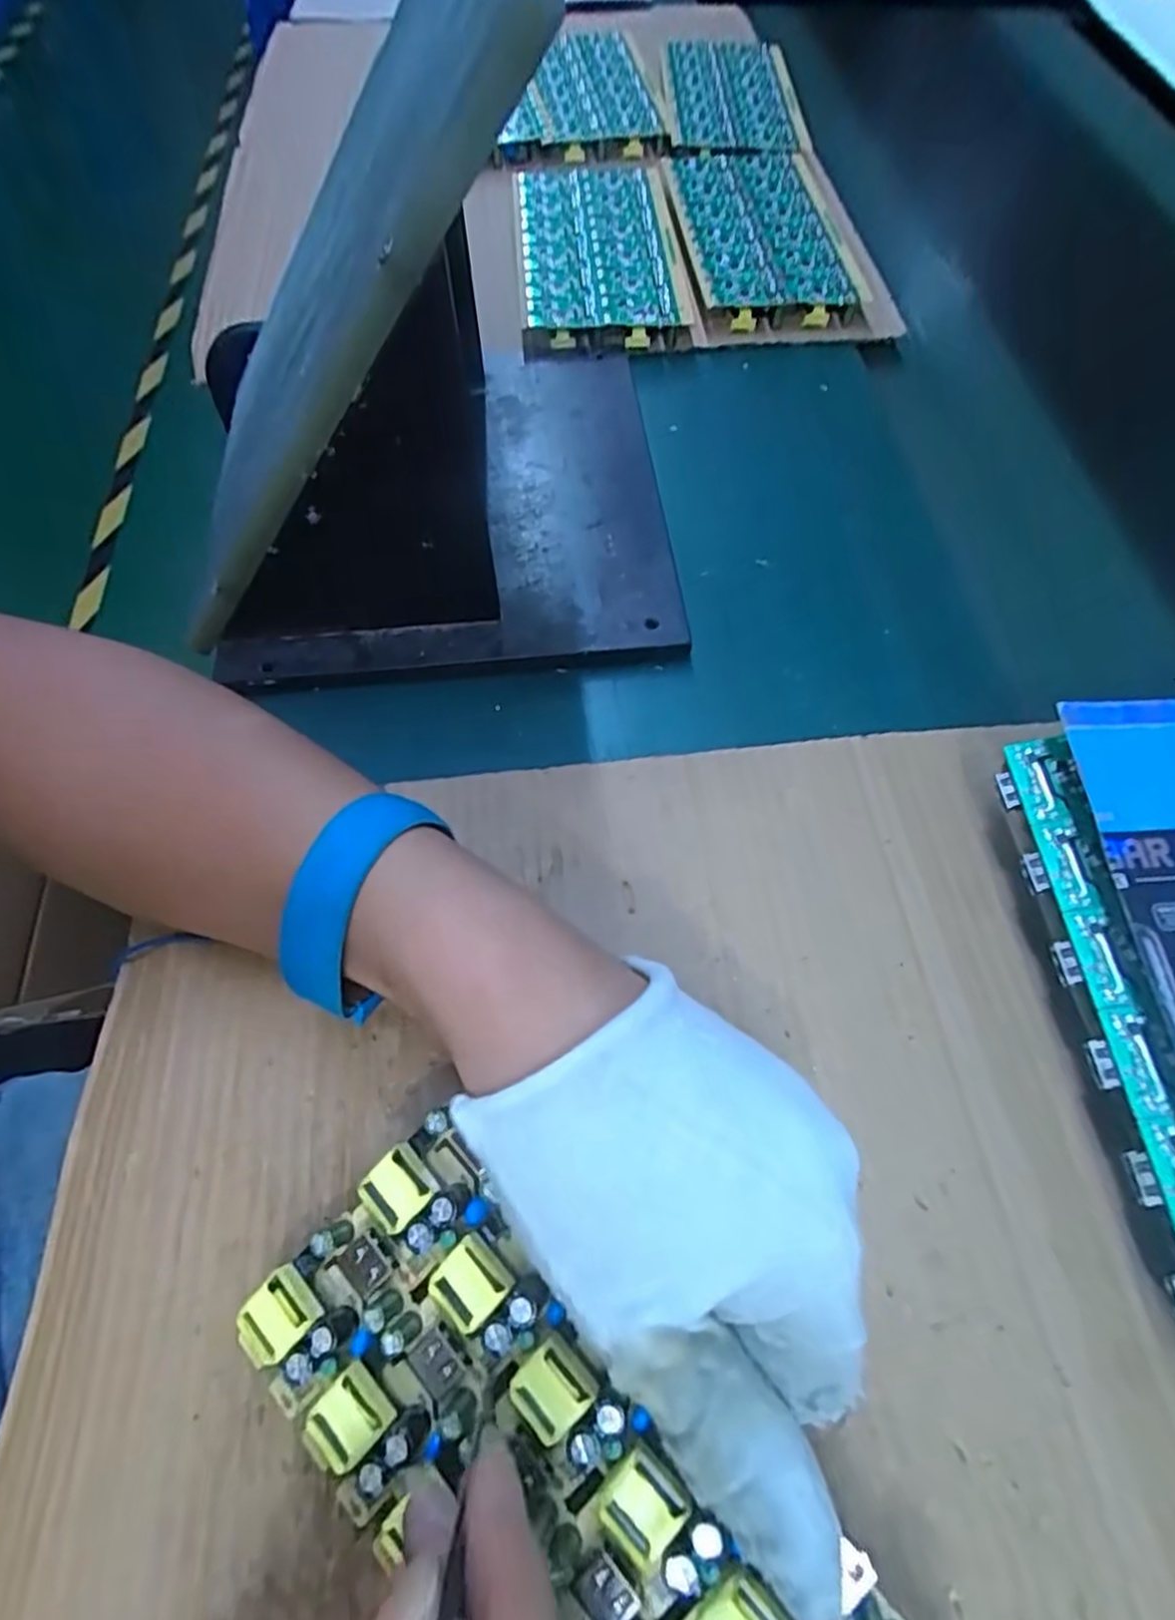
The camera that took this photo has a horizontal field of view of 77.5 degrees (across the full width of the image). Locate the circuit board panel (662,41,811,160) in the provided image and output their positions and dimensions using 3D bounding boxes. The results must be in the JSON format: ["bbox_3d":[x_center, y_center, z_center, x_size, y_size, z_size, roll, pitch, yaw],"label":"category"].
[{"bbox_3d":[0.105,-0.529,0.542,0.094,0.007,0.188,-1,62,0],"label":"circuit board panel"}]

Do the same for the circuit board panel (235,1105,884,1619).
[{"bbox_3d":[-0.006,0.166,0.172,0.174,0.030,0.079,41,70,18],"label":"circuit board panel"}]

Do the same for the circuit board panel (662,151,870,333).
[{"bbox_3d":[0.107,-0.365,0.457,0.093,0.008,0.187,-4,62,-2],"label":"circuit board panel"}]

